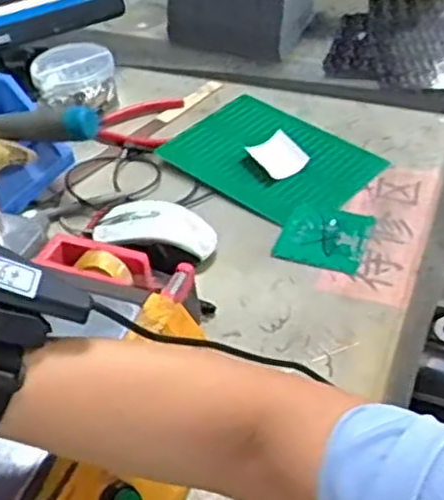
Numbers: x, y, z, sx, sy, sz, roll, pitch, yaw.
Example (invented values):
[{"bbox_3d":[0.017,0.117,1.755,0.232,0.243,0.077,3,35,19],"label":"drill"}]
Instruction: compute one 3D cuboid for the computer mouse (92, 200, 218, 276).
[{"bbox_3d":[-0.065,-0.016,0.723,0.116,0.038,0.065,16,45,21],"label":"computer mouse"}]

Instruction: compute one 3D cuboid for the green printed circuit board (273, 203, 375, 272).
[{"bbox_3d":[0.100,-0.015,0.744,0.082,0.008,0.079,14,50,18],"label":"green printed circuit board"}]

